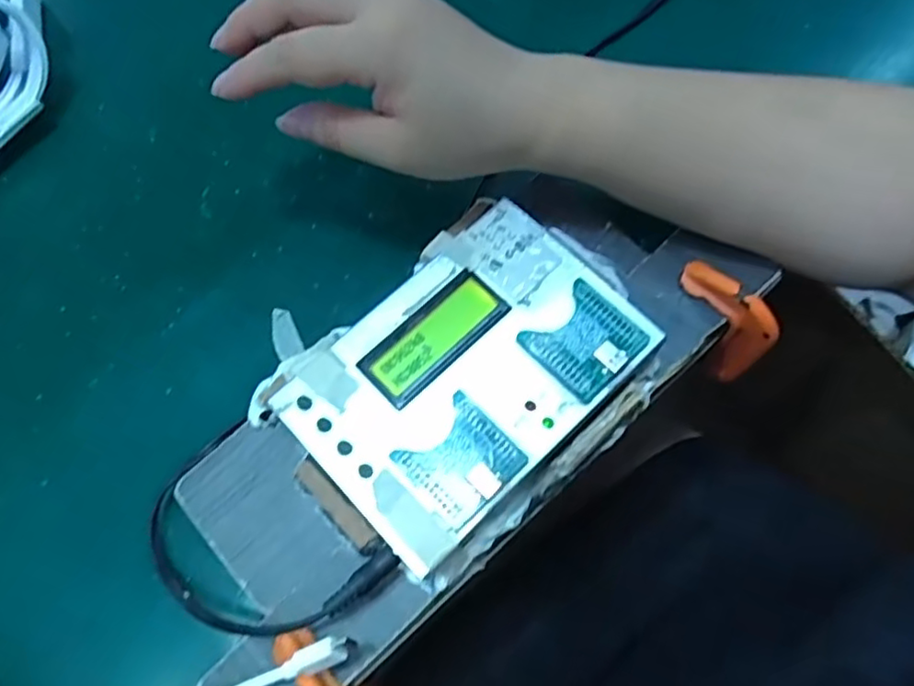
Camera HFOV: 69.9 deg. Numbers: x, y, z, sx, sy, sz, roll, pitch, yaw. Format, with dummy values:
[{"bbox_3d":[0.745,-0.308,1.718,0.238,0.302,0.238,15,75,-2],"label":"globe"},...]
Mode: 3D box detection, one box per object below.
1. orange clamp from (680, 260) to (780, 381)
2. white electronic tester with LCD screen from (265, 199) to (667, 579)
[{"bbox_3d":[0.127,-0.009,0.324,0.010,0.072,0.051,-41,72,-12],"label":"orange clamp"},{"bbox_3d":[0.003,0.010,0.290,0.146,0.031,0.107,-42,72,-13],"label":"white electronic tester with LCD screen"}]

